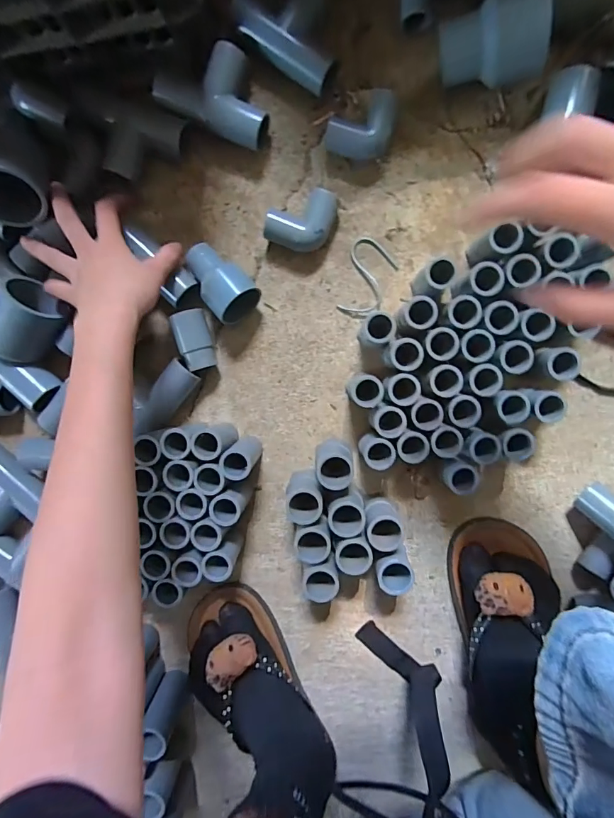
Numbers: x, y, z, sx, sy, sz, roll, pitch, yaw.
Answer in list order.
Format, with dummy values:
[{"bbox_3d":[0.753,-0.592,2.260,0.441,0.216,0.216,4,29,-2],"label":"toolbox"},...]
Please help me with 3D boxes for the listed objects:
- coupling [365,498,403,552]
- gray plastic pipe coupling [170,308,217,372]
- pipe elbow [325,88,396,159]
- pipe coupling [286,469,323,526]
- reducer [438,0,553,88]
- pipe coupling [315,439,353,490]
[{"bbox_3d":[0.072,0.109,0.401,0.031,0.056,0.037,-5,95,3],"label":"coupling"},{"bbox_3d":[-0.110,-0.068,0.412,0.030,0.027,0.058,-15,94,4],"label":"gray plastic pipe coupling"},{"bbox_3d":[0.050,-0.257,0.378,0.058,0.034,0.056,11,96,2],"label":"pipe elbow"},{"bbox_3d":[-0.002,0.083,0.400,0.033,0.060,0.037,-6,95,3],"label":"pipe coupling"},{"bbox_3d":[0.153,-0.304,0.353,0.074,0.066,0.059,-7,95,4],"label":"reducer"},{"bbox_3d":[0.027,0.049,0.396,0.034,0.059,0.033,-16,94,4],"label":"pipe coupling"}]

